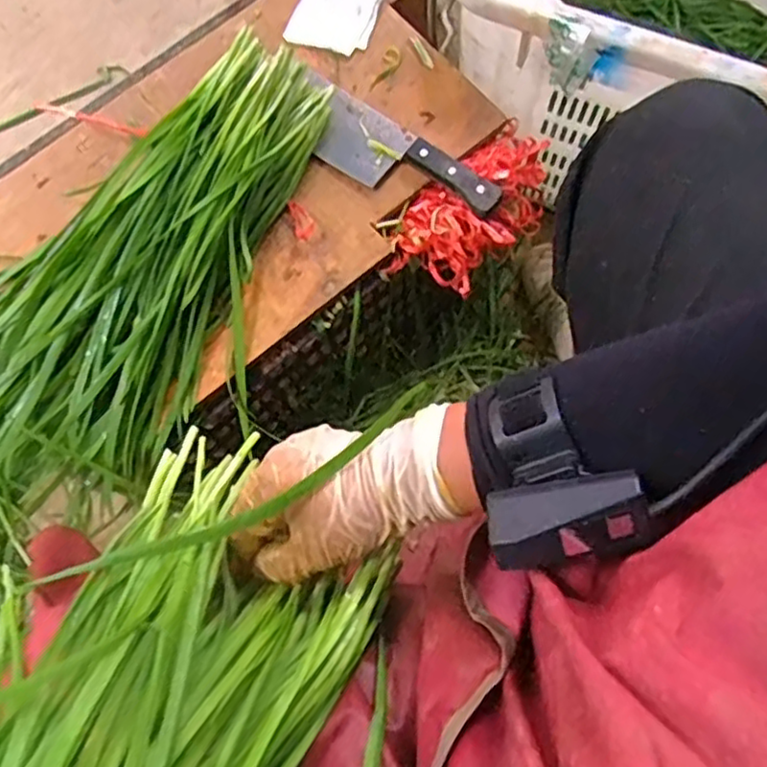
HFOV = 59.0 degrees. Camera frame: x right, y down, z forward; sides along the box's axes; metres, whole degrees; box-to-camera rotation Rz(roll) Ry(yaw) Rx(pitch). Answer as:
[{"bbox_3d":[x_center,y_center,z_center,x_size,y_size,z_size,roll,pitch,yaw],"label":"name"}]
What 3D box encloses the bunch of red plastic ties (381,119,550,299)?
[{"bbox_3d":[0.088,-0.164,0.635,0.095,0.045,0.195,42,80,11],"label":"bunch of red plastic ties"}]

